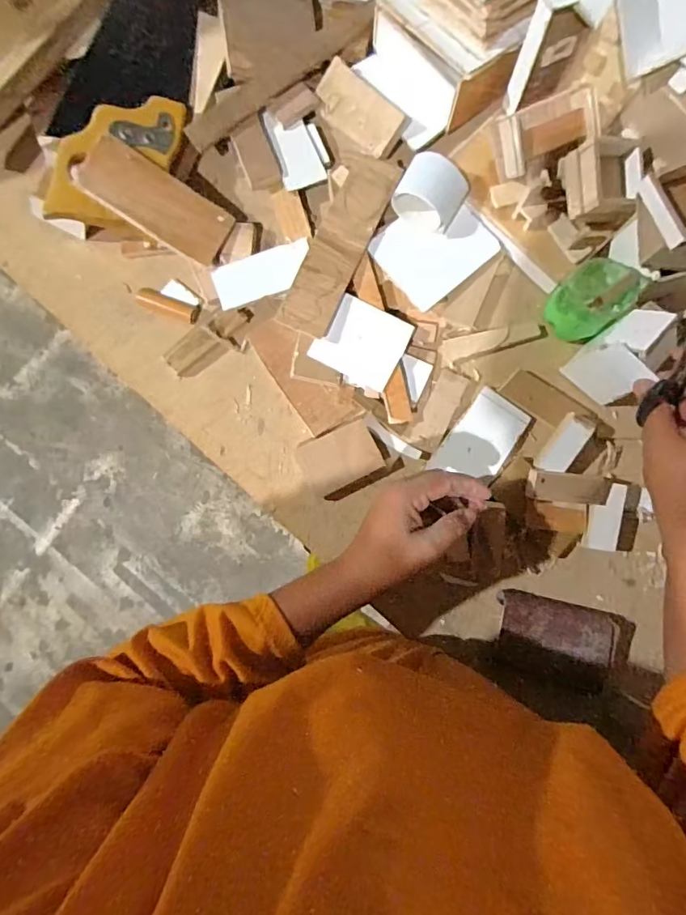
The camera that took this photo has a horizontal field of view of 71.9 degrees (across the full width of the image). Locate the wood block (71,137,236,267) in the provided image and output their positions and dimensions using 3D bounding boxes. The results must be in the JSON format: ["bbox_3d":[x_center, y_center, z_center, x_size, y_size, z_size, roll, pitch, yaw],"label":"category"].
[{"bbox_3d":[-0.175,-0.244,0.450,0.133,0.010,0.058,26,82,-29],"label":"wood block"}]

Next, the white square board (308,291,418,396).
[{"bbox_3d":[0.020,-0.113,0.463,0.081,0.006,0.073,28,93,1],"label":"white square board"}]

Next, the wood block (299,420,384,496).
[{"bbox_3d":[-0.002,0.000,0.463,0.071,0.022,0.055,-26,86,0],"label":"wood block"}]

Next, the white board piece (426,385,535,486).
[{"bbox_3d":[0.137,-0.017,0.465,0.058,0.007,0.095,36,89,4],"label":"white board piece"}]

